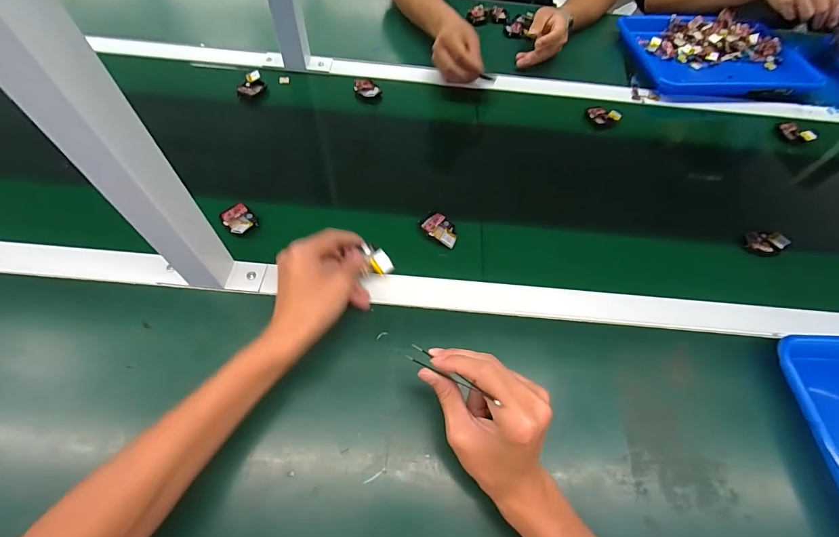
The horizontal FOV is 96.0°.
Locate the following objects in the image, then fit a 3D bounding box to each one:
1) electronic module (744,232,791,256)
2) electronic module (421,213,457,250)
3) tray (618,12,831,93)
[{"bbox_3d":[0.481,-0.037,0.527,0.046,0.023,0.041,-25,64,-18],"label":"electronic module"},{"bbox_3d":[0.029,-0.052,0.502,0.054,0.010,0.037,33,62,14],"label":"electronic module"},{"bbox_3d":[0.582,-0.425,0.747,0.348,0.039,0.234,-5,60,-7],"label":"tray"}]

